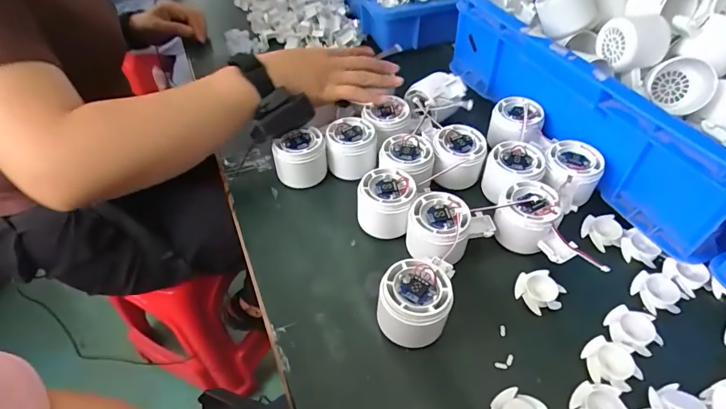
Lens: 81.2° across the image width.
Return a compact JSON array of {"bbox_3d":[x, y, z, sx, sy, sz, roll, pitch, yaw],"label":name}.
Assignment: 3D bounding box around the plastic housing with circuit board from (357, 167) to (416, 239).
[{"bbox_3d":[0.025,-0.004,0.434,0.054,0.046,0.057,-2,49,2],"label":"plastic housing with circuit board"}]

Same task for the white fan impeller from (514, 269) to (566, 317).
[{"bbox_3d":[0.161,0.080,0.389,0.039,0.011,0.038,-12,49,-8],"label":"white fan impeller"}]

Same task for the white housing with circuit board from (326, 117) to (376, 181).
[{"bbox_3d":[-0.012,-0.066,0.495,0.053,0.049,0.057,-1,48,2],"label":"white housing with circuit board"}]

